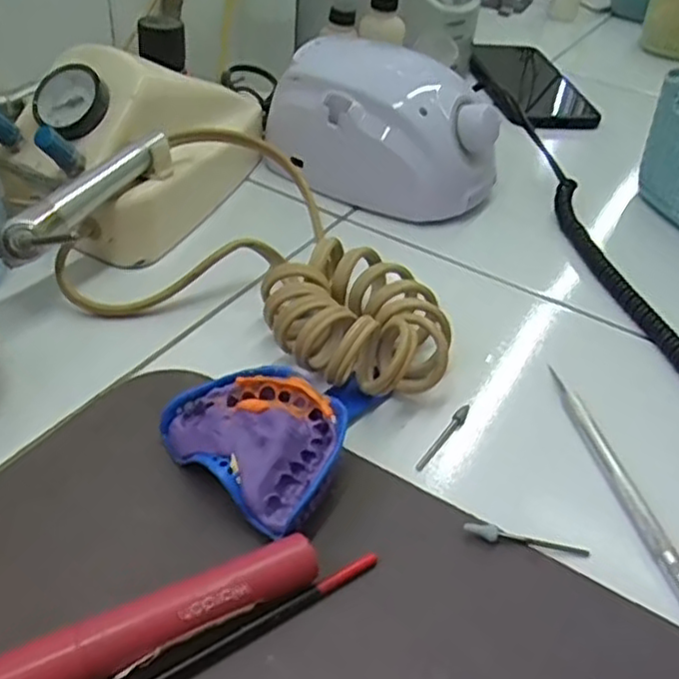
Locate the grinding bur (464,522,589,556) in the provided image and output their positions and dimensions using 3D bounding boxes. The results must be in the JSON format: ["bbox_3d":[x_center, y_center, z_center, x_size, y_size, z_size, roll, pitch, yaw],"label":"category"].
[{"bbox_3d":[0.070,0.075,0.264,0.044,0.006,0.006,7,39,0],"label":"grinding bur"}]

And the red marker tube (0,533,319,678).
[{"bbox_3d":[-0.056,0.090,0.219,0.104,0.016,0.017,-16,44,-26],"label":"red marker tube"}]

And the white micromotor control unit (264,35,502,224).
[{"bbox_3d":[0.032,-0.140,0.464,0.138,0.077,0.089,29,44,25],"label":"white micromotor control unit"}]

